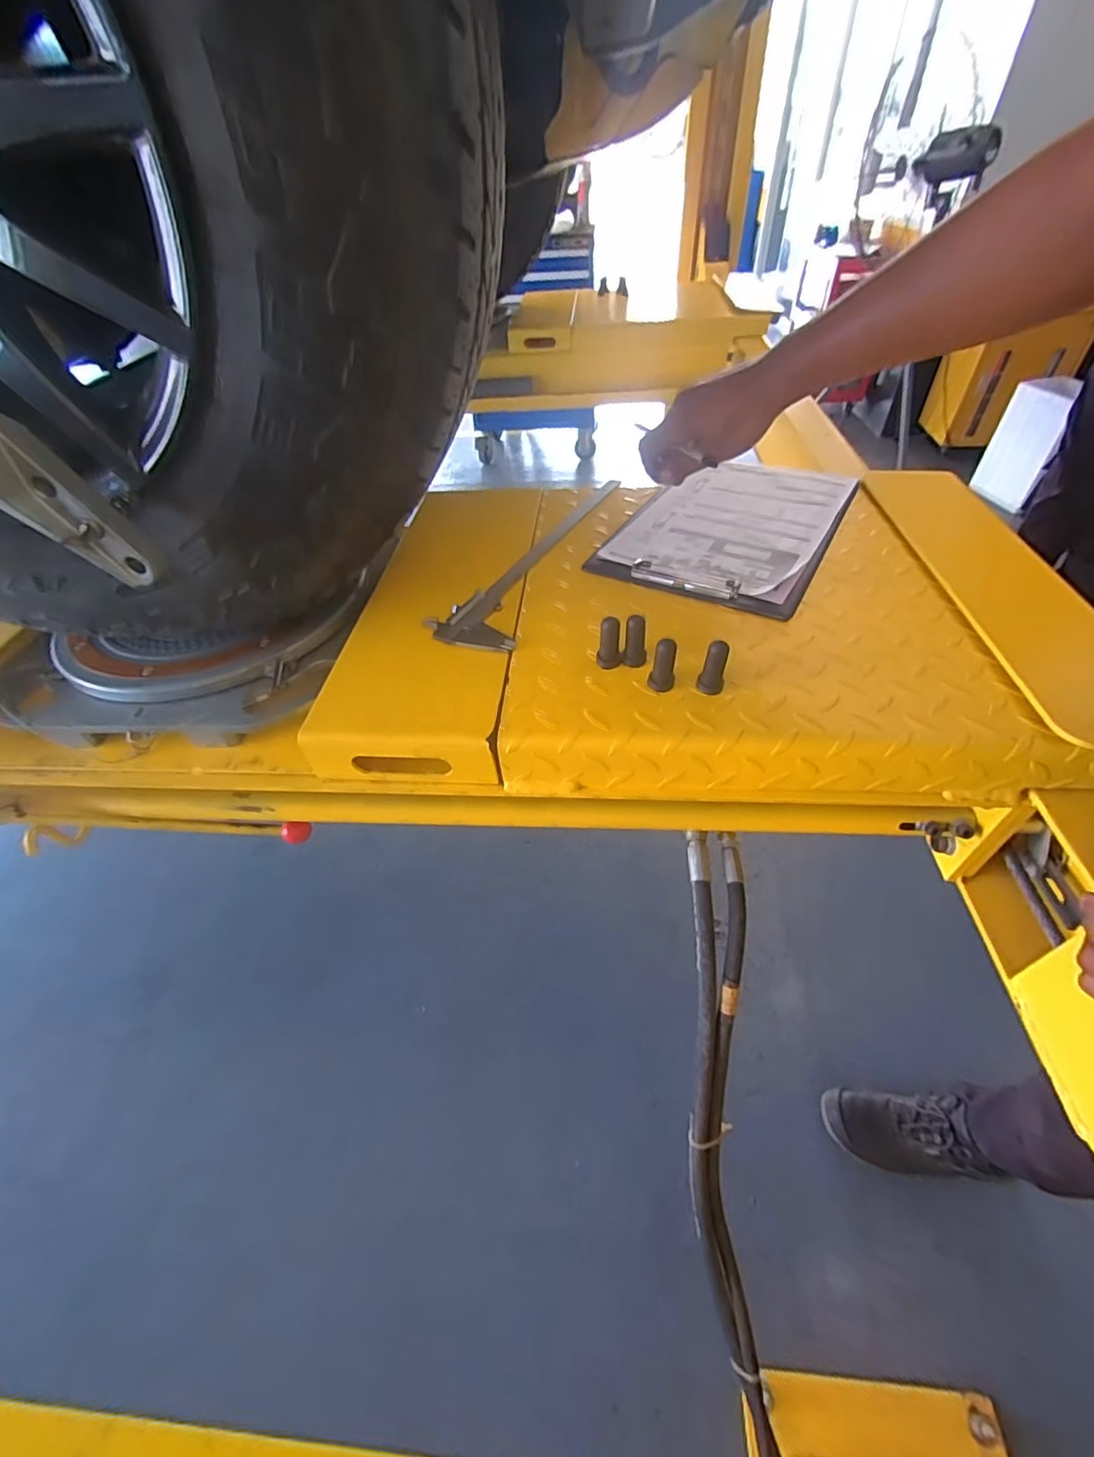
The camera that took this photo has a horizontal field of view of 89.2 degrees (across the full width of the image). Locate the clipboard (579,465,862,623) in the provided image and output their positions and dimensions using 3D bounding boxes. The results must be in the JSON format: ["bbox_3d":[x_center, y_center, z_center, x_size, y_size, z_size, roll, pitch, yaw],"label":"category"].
[{"bbox_3d":[0.222,-0.254,0.681,0.233,0.011,0.341,21,52,25],"label":"clipboard"}]

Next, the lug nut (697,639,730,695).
[{"bbox_3d":[0.140,-0.052,0.466,0.020,0.045,0.016,9,48,13],"label":"lug nut"}]

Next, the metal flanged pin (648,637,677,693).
[{"bbox_3d":[0.099,-0.053,0.471,0.022,0.048,0.017,10,48,13],"label":"metal flanged pin"}]

